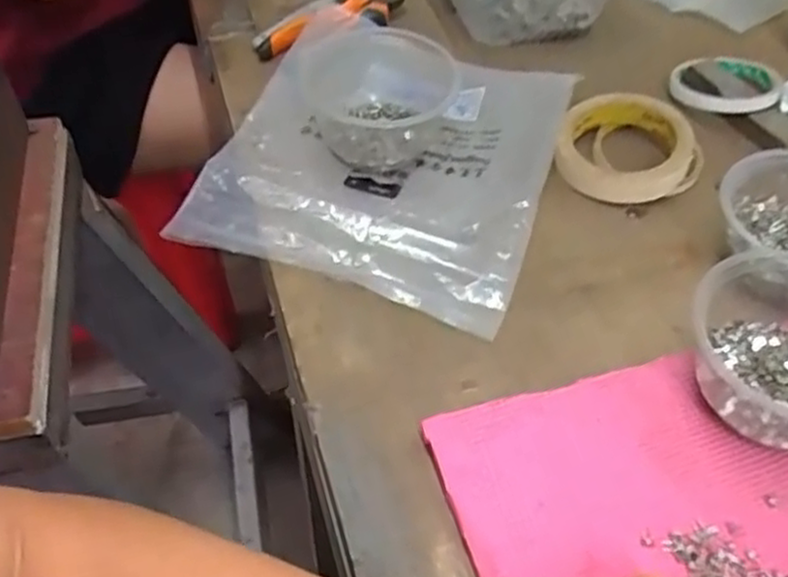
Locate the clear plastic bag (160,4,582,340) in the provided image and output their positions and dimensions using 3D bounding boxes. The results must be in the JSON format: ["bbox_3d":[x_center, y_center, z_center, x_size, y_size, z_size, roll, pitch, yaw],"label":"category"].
[{"bbox_3d":[-0.002,-0.110,0.565,0.237,0.032,0.262,17,53,13],"label":"clear plastic bag"}]

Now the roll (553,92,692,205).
[{"bbox_3d":[0.173,-0.108,0.578,0.095,0.039,0.093,0,52,0],"label":"roll"}]

